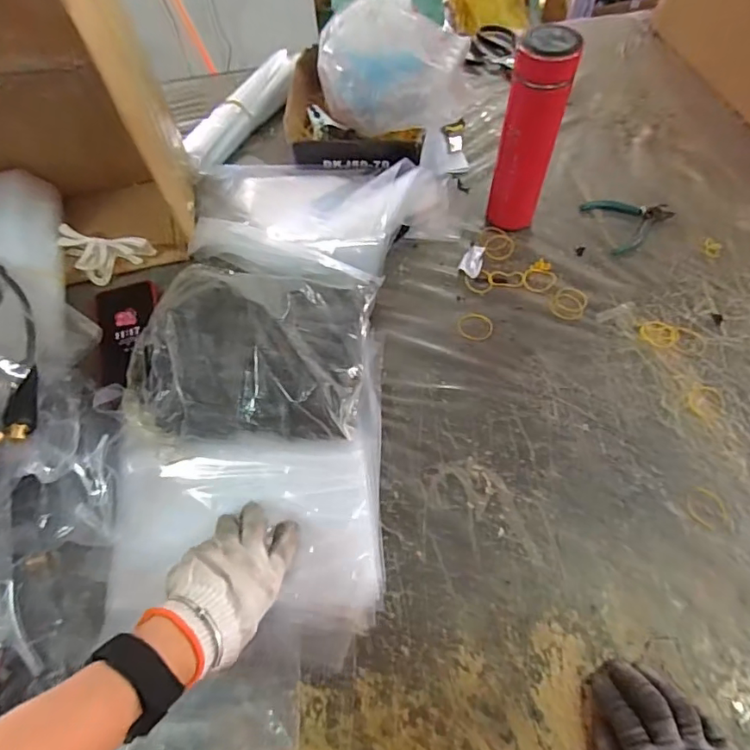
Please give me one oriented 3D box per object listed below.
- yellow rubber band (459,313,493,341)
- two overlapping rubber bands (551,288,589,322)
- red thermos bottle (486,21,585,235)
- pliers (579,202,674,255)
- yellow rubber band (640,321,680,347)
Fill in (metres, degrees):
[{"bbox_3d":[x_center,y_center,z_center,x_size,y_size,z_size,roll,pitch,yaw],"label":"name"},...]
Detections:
[{"bbox_3d":[0.124,-0.060,0.628,0.040,0.004,0.040,1,61,-1],"label":"yellow rubber band"},{"bbox_3d":[0.244,-0.091,0.641,0.040,0.006,0.050,26,64,12],"label":"two overlapping rubber bands"},{"bbox_3d":[0.188,-0.283,0.619,0.079,0.231,0.074,26,64,12],"label":"red thermos bottle"},{"bbox_3d":[0.358,-0.219,0.710,0.114,0.011,0.093,-18,63,-11],"label":"pliers"},{"bbox_3d":[0.342,-0.050,0.617,0.044,0.004,0.036,26,64,12],"label":"yellow rubber band"}]

